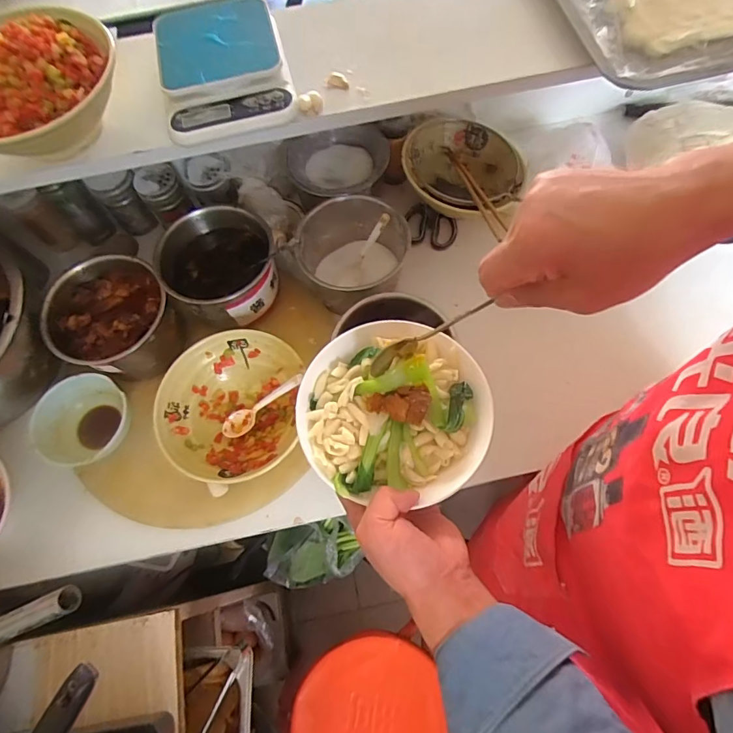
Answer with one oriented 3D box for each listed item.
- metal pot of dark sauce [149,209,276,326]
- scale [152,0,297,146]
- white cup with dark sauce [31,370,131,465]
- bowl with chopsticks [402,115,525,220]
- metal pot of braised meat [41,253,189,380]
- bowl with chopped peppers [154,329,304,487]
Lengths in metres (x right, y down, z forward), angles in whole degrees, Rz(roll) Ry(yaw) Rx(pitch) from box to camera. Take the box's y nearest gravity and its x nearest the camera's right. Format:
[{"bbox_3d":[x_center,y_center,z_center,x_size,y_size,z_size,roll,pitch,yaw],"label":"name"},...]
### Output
[{"bbox_3d":[-0.202,-0.140,0.619,0.144,0.084,0.141,-1,68,2],"label":"metal pot of dark sauce"},{"bbox_3d":[-0.163,-0.339,0.507,0.141,0.035,0.179,-16,68,-4],"label":"scale"},{"bbox_3d":[-0.361,0.075,0.589,0.107,0.056,0.117,17,70,9],"label":"white cup with dark sauce"},{"bbox_3d":[0.150,-0.303,0.721,0.182,0.075,0.172,-1,68,2],"label":"bowl with chopsticks"},{"bbox_3d":[-0.332,-0.059,0.608,0.142,0.089,0.149,-1,68,2],"label":"metal pot of braised meat"},{"bbox_3d":[-0.171,0.053,0.580,0.171,0.061,0.186,-1,68,2],"label":"bowl with chopped peppers"}]

